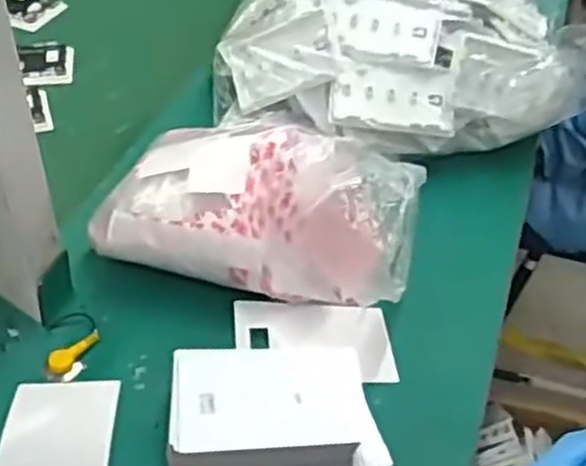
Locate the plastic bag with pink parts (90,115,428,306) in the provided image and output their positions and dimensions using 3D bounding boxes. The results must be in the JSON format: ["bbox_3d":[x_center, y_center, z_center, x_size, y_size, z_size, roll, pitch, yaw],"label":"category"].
[{"bbox_3d":[-0.021,-0.019,0.560,0.216,0.113,0.114,12,44,8],"label":"plastic bag with pink parts"}]

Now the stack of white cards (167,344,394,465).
[{"bbox_3d":[-0.011,0.111,0.482,0.125,0.043,0.078,-5,44,-10],"label":"stack of white cards"}]

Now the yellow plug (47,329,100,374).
[{"bbox_3d":[-0.146,0.078,0.524,0.015,0.010,0.039,33,50,26],"label":"yellow plug"}]

